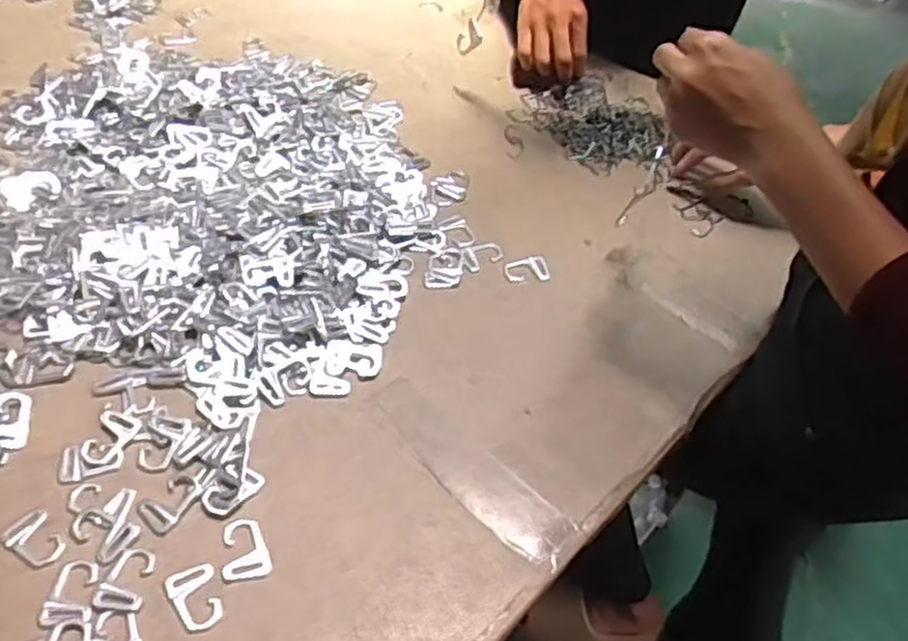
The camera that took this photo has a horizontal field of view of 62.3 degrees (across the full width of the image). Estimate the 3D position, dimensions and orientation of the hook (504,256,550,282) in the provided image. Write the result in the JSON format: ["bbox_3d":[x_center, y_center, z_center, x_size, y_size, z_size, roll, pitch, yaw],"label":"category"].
[{"bbox_3d":[0.066,-0.047,0.681,0.038,0.005,0.027,-2,50,-8],"label":"hook"}]

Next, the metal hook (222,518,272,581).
[{"bbox_3d":[-0.138,0.151,0.499,0.031,0.004,0.041,-5,50,-10],"label":"metal hook"}]

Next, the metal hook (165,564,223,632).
[{"bbox_3d":[-0.164,0.176,0.475,0.029,0.004,0.042,-16,53,-19],"label":"metal hook"}]

